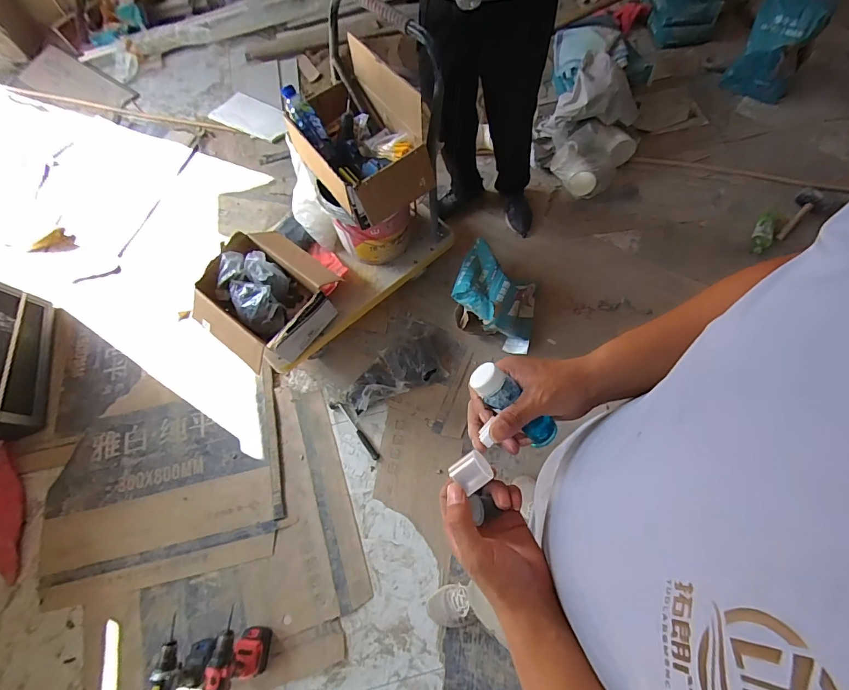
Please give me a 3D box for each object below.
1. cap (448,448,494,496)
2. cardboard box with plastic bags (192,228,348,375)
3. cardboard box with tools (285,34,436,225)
[{"bbox_3d":[0.047,0.121,0.396,0.036,0.028,0.032,-41,73,6],"label":"cap"},{"bbox_3d":[-0.531,-0.153,1.390,0.380,0.232,0.410,31,72,16],"label":"cardboard box with plastic bags"},{"bbox_3d":[-0.189,-0.585,1.148,0.272,0.314,0.412,-36,69,-12],"label":"cardboard box with tools"}]

